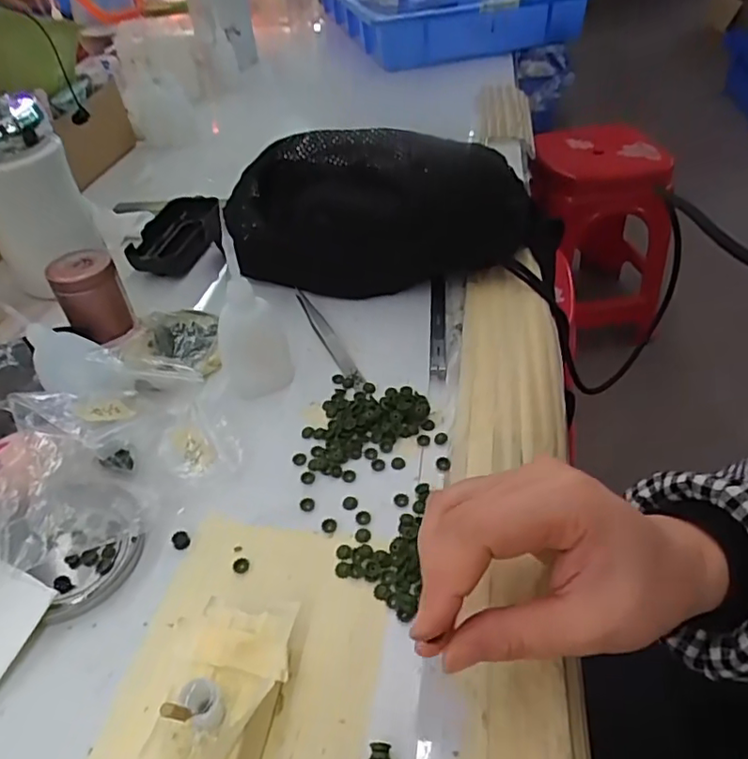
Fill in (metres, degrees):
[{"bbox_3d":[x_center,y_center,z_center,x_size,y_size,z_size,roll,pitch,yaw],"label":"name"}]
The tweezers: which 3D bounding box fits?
[{"bbox_3d":[-0.039,-0.038,0.436,0.013,0.004,0.122,-19,46,-17],"label":"tweezers"}]

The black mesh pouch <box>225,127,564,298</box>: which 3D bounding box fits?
[{"bbox_3d":[0.022,-0.137,0.457,0.253,0.110,0.094,3,43,5],"label":"black mesh pouch"}]

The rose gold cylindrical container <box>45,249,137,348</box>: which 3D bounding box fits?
[{"bbox_3d":[-0.206,-0.060,0.425,0.043,0.060,0.035,-30,50,-27],"label":"rose gold cylindrical container"}]

